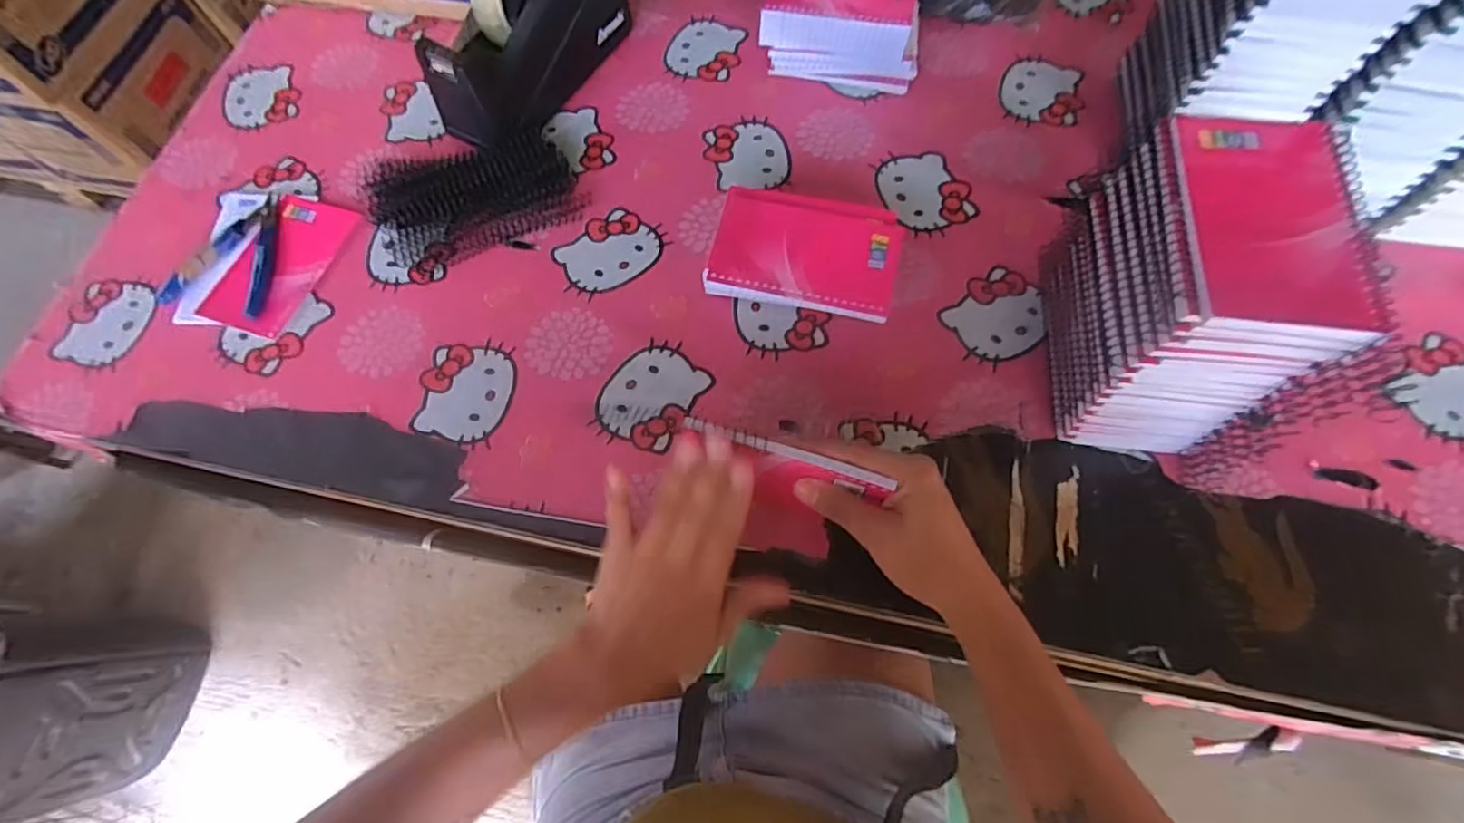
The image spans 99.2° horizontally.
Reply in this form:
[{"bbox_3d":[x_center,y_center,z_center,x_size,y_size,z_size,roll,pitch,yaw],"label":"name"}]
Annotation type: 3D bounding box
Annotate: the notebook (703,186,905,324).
[{"bbox_3d":[0.054,-0.118,0.453,0.131,0.012,0.099,11,69,6],"label":"notebook"}]

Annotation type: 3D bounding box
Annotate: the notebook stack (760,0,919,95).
[{"bbox_3d":[0.102,-0.360,0.572,0.140,0.053,0.102,13,70,7],"label":"notebook stack"}]

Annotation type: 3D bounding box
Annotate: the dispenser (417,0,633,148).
[{"bbox_3d":[-0.172,-0.327,0.532,0.072,0.121,0.202,29,72,12],"label":"dispenser"}]

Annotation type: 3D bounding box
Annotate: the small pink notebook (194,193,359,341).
[{"bbox_3d":[-0.373,-0.124,0.517,0.074,0.009,0.128,18,70,9],"label":"small pink notebook"}]

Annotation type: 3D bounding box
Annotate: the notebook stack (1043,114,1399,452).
[{"bbox_3d":[0.272,-0.071,0.388,0.095,0.165,0.154,7,69,5],"label":"notebook stack"}]

